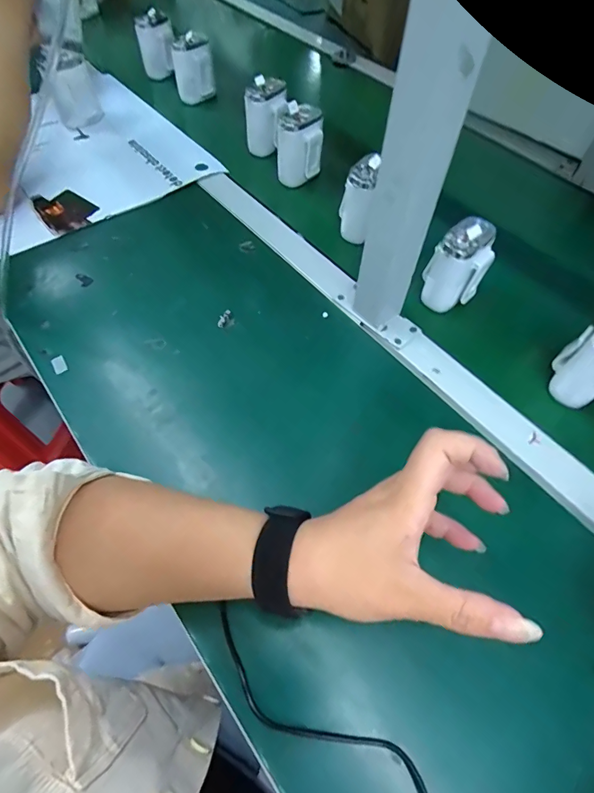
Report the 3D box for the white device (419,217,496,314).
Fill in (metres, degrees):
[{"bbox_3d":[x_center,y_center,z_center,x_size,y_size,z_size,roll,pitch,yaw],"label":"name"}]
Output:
[{"bbox_3d":[0.171,-0.136,0.436,0.049,0.083,0.054,37,64,19],"label":"white device"}]

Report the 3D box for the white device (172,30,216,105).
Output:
[{"bbox_3d":[-0.166,-0.524,0.671,0.063,0.086,0.047,-11,59,-8],"label":"white device"}]

